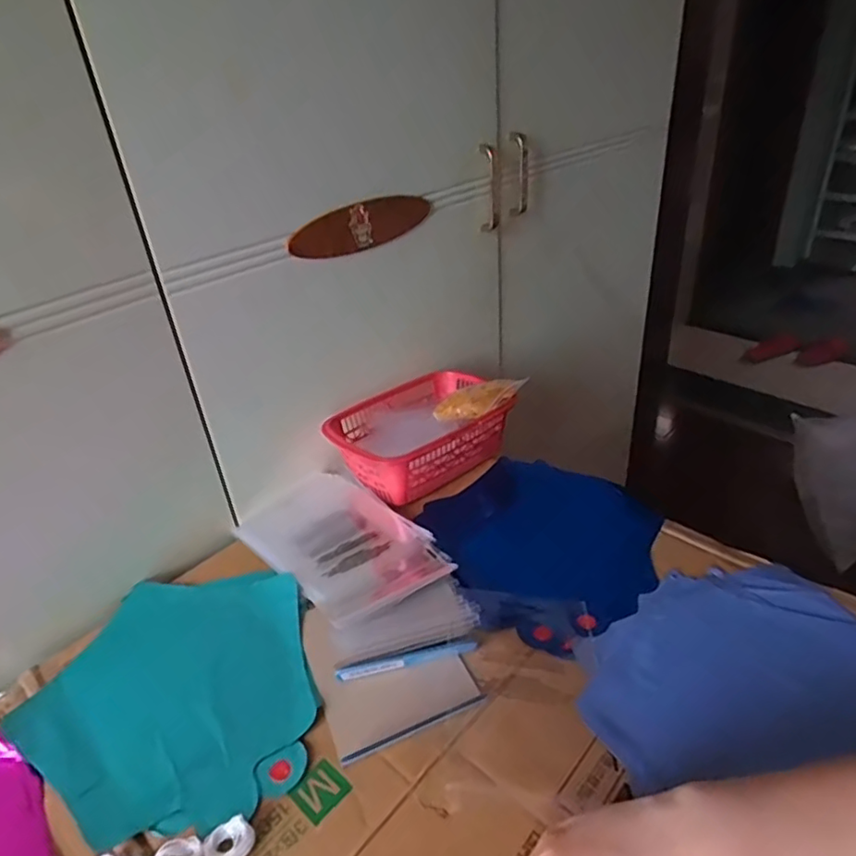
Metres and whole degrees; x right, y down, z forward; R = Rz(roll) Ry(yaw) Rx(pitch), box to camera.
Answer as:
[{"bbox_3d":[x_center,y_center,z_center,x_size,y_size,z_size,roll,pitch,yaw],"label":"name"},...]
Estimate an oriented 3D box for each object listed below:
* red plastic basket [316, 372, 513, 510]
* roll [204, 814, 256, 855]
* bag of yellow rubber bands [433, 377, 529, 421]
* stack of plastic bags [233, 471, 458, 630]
[{"bbox_3d":[-0.007,0.006,0.732,0.208,0.076,0.150,-27,38,-31],"label":"red plastic basket"},{"bbox_3d":[-0.126,0.264,0.388,0.029,0.013,0.024,-29,39,-34],"label":"roll"},{"bbox_3d":[0.061,-0.031,0.723,0.115,0.021,0.049,-19,29,15],"label":"bag of yellow rubber bands"},{"bbox_3d":[-0.093,0.111,0.623,0.133,0.020,0.239,-27,38,-32],"label":"stack of plastic bags"}]

